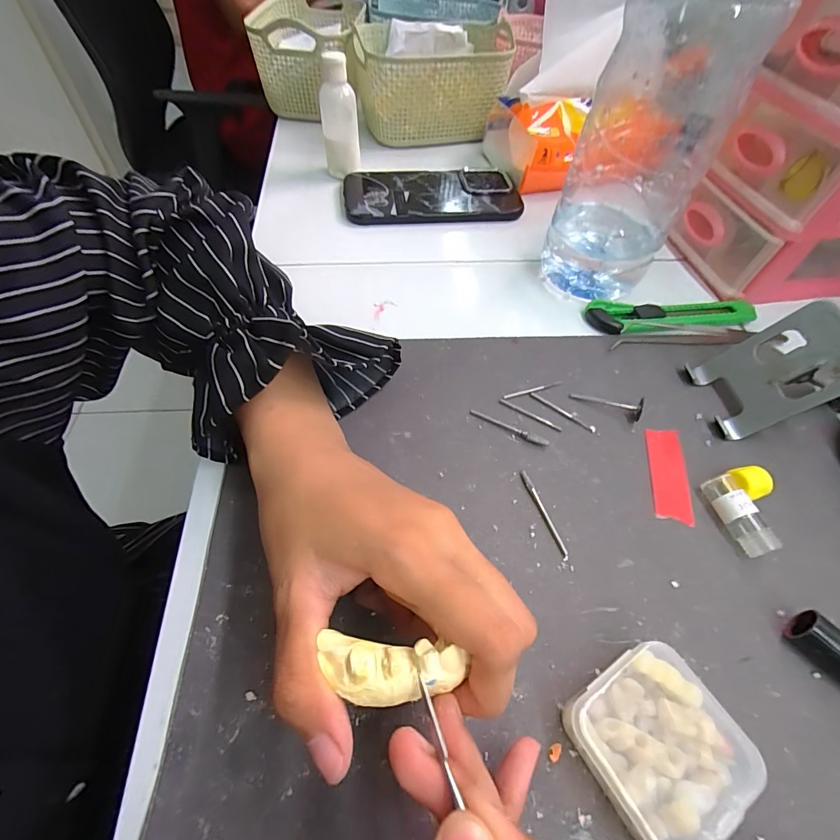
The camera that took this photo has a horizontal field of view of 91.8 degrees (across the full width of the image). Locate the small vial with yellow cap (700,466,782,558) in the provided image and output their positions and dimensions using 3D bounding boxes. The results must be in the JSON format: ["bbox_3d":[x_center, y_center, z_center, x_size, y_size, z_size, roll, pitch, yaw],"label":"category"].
[{"bbox_3d":[0.181,0.050,0.224,0.033,0.017,0.043,-13,56,-12],"label":"small vial with yellow cap"}]

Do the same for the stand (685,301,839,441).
[{"bbox_3d":[0.216,-0.031,0.249,0.044,0.067,0.060,-4,55,-6],"label":"stand"}]

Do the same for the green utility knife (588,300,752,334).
[{"bbox_3d":[0.202,-0.083,0.320,0.138,0.008,0.031,-2,55,-4],"label":"green utility knife"}]

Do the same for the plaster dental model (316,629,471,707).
[{"bbox_3d":[-0.009,0.081,0.130,0.046,0.011,0.018,4,55,2],"label":"plaster dental model"}]

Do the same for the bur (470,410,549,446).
[{"bbox_3d":[0.055,0.004,0.254,0.050,0.004,0.004,26,58,15],"label":"bur"}]

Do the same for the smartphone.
[{"bbox_3d":[0.012,-0.223,0.406,0.168,0.017,0.080,-5,55,-7],"label":"smartphone"}]

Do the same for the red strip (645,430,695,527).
[{"bbox_3d":[0.148,0.030,0.242,0.022,0.004,0.059,10,55,4],"label":"red strip"}]

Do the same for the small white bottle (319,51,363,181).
[{"bbox_3d":[-0.077,-0.286,0.390,0.033,0.098,0.027,-7,55,-8],"label":"small white bottle"}]

